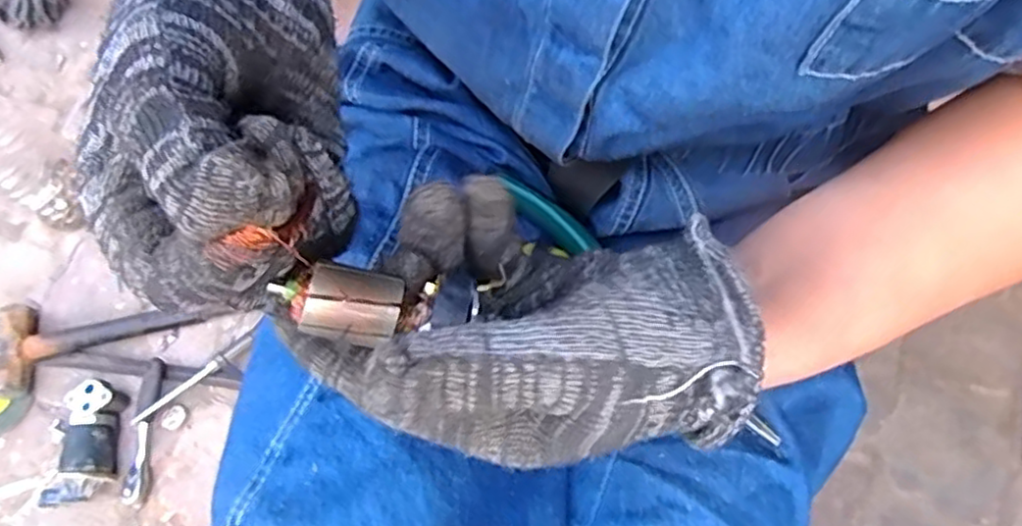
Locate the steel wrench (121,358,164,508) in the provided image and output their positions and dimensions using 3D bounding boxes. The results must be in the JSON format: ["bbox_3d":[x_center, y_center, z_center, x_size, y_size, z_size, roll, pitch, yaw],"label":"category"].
[{"bbox_3d":[-0.391,0.179,0.719,0.025,0.031,0.148,2,71,2],"label":"steel wrench"}]

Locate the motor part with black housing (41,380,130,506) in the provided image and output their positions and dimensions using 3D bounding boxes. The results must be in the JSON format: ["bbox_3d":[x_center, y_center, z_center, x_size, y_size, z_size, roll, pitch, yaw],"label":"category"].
[{"bbox_3d":[-0.443,0.186,0.705,0.067,0.048,0.126,4,71,2],"label":"motor part with black housing"}]

